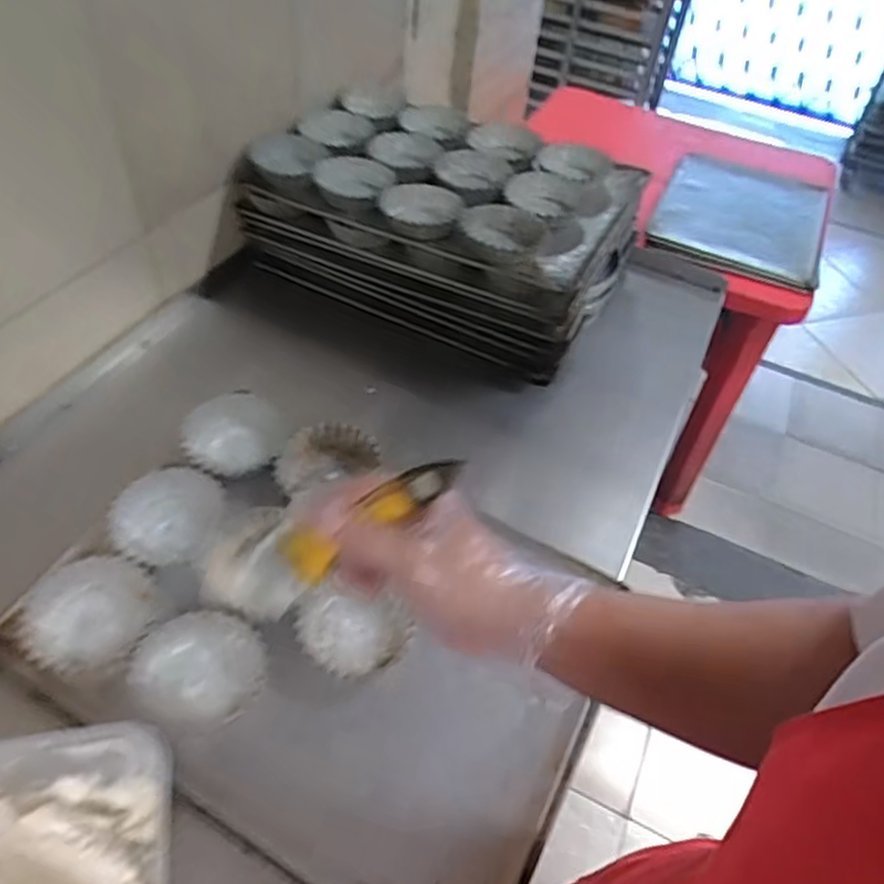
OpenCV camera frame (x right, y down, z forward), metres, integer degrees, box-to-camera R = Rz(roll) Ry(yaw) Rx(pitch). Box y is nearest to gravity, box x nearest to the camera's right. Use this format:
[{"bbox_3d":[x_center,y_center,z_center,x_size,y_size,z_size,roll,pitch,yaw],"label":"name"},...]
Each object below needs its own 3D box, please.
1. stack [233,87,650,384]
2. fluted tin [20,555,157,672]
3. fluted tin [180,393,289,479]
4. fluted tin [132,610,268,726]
[{"bbox_3d":[0.011,-0.299,0.911,0.463,0.153,0.324,26,51,16],"label":"stack"},{"bbox_3d":[-0.293,0.141,0.562,0.097,0.031,0.100,3,49,-4],"label":"fluted tin"},{"bbox_3d":[-0.214,-0.011,0.689,0.100,0.039,0.081,-19,54,-21],"label":"fluted tin"},{"bbox_3d":[-0.192,0.179,0.535,0.102,0.040,0.085,25,51,15],"label":"fluted tin"}]

